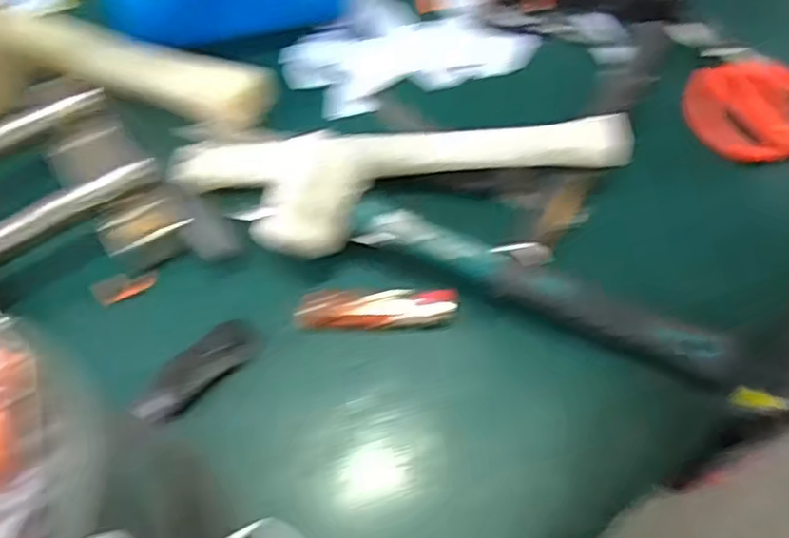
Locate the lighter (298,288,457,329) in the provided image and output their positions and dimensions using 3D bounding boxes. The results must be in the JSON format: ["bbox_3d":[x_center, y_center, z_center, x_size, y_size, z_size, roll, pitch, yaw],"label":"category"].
[{"bbox_3d":[-0.012,0.024,0.405,0.100,0.012,0.022,0,56,2],"label":"lighter"}]

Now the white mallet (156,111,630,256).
[{"bbox_3d":[0.001,-0.065,0.437,0.302,0.046,0.105,-5,56,-2],"label":"white mallet"}]

